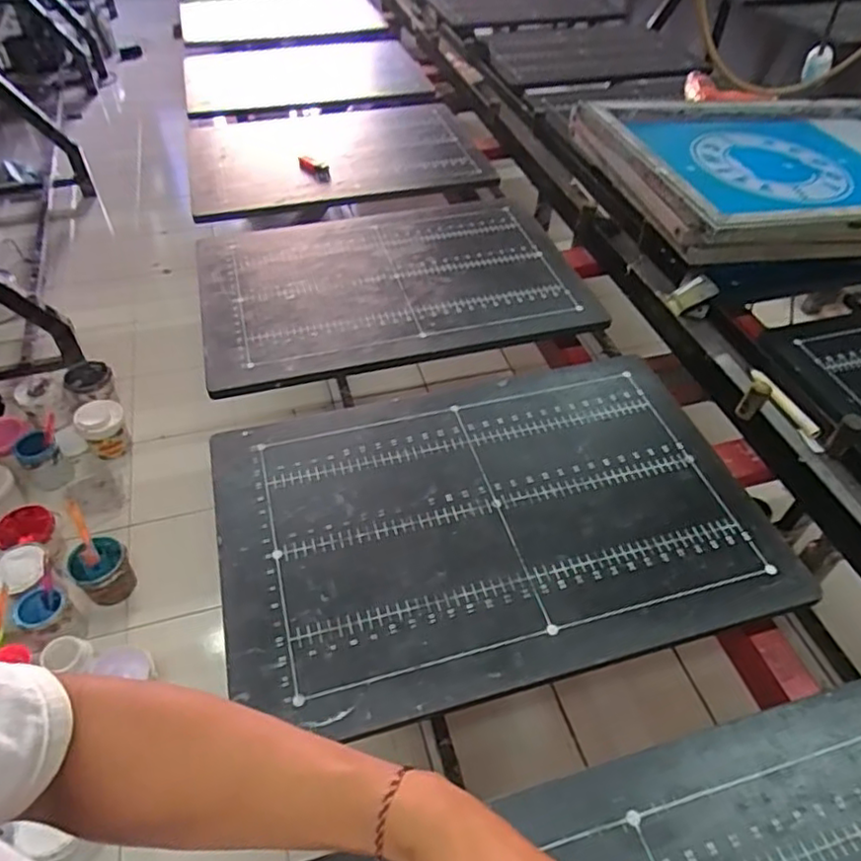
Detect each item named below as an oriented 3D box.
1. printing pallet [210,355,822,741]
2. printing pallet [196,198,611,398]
[{"bbox_3d":[0.065,0.092,0.720,0.577,0.017,0.387,-12,50,-10],"label":"printing pallet"},{"bbox_3d":[-0.075,-0.245,1.033,0.569,0.029,0.398,-11,48,-11],"label":"printing pallet"}]

